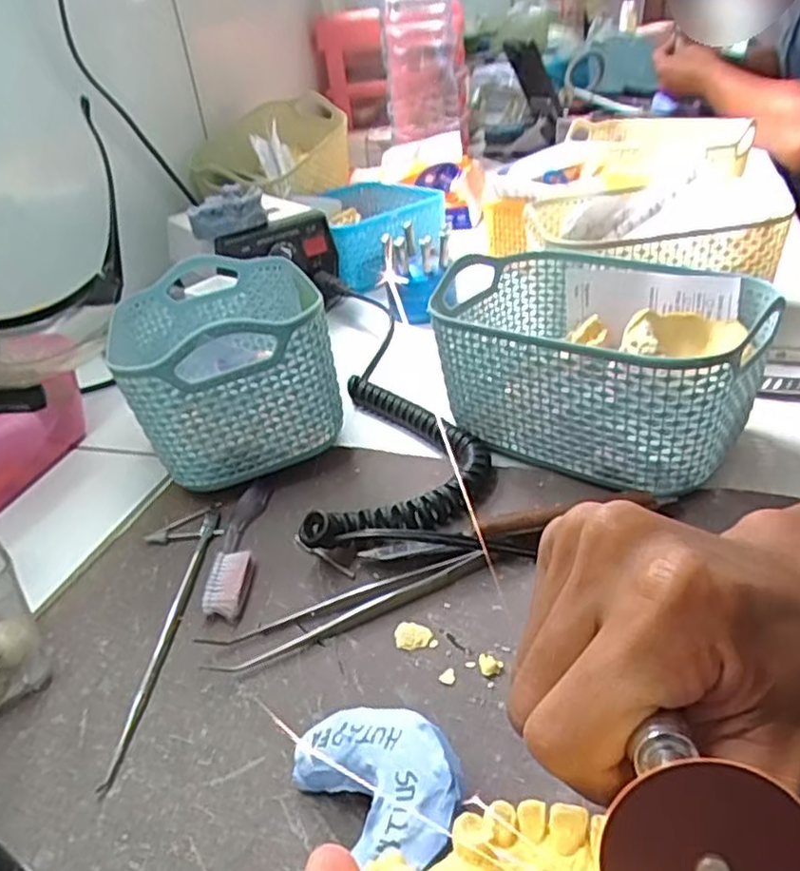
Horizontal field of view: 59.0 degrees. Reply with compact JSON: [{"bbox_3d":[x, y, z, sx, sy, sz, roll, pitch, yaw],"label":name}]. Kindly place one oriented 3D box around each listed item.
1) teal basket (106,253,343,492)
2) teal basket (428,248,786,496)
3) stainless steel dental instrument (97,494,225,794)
[{"bbox_3d":[-0.107,-0.047,0.437,0.110,0.098,0.173,-14,33,-11],"label":"teal basket"},{"bbox_3d":[0.108,-0.039,0.397,0.162,0.082,0.117,19,41,35],"label":"teal basket"},{"bbox_3d":[-0.111,0.084,0.322,0.037,0.004,0.156,-7,32,1],"label":"stainless steel dental instrument"}]

